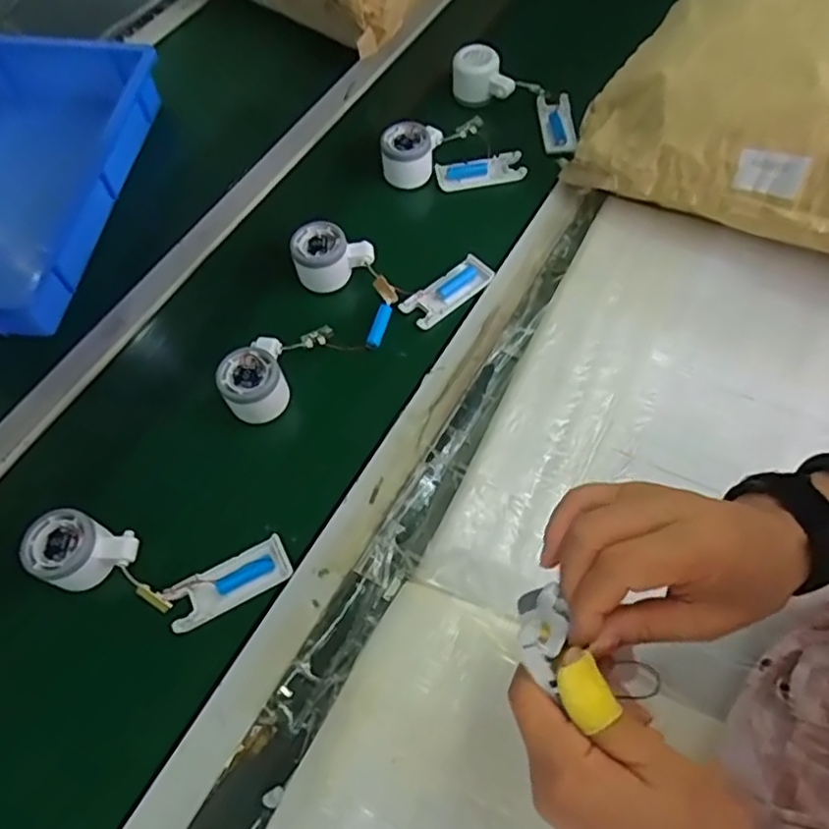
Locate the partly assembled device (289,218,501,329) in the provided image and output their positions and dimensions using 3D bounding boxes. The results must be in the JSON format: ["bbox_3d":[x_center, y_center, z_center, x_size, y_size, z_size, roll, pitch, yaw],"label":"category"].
[{"bbox_3d":[-0.027,-0.147,0.667,0.206,0.045,0.087,7,56,3],"label":"partly assembled device"}]

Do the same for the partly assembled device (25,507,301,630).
[{"bbox_3d":[-0.216,0.130,0.531,0.210,0.041,0.078,5,55,1],"label":"partly assembled device"}]

